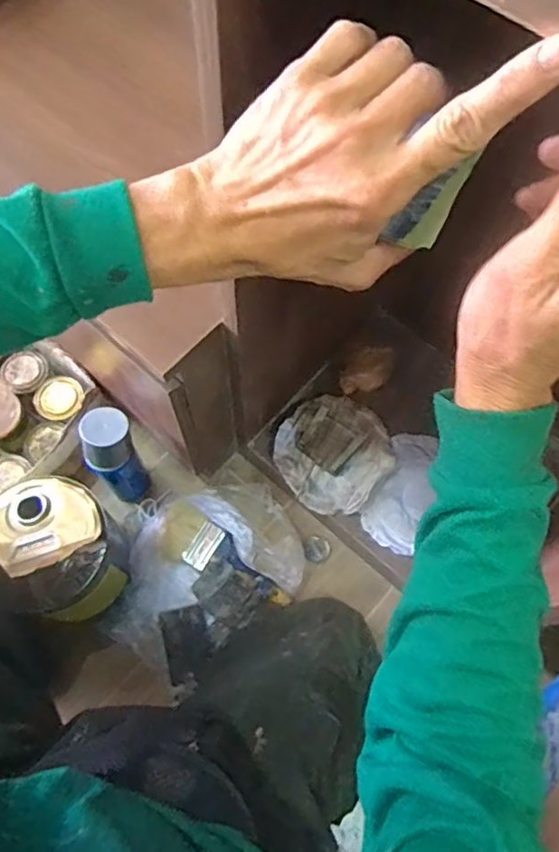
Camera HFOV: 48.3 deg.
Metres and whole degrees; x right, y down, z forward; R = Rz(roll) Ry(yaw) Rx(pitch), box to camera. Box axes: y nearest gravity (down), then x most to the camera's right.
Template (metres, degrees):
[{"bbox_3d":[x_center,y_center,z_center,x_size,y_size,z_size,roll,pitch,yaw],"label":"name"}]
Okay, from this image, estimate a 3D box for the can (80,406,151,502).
[{"bbox_3d":[-0.236,0.045,0.900,0.072,0.194,0.074,0,68,-1],"label":"can"}]

